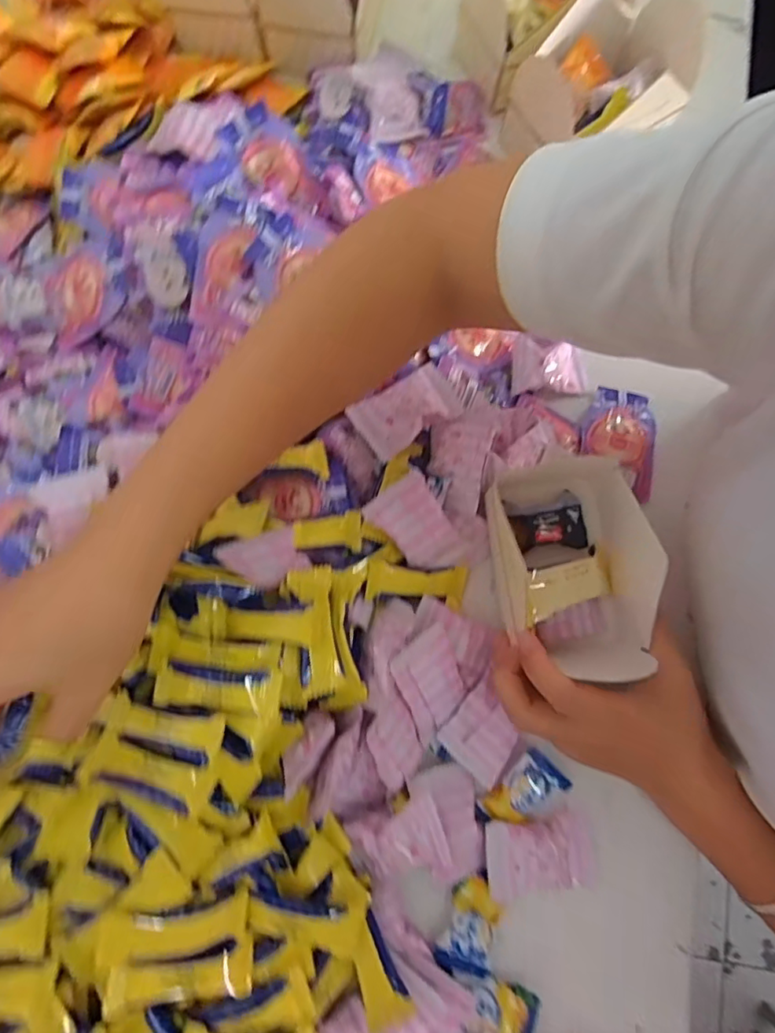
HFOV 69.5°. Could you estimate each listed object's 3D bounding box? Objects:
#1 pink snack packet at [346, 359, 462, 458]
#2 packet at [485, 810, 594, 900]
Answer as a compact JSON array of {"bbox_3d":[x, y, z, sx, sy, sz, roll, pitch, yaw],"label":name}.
[{"bbox_3d":[0.012,-0.068,0.356,0.066,0.009,0.040,-31,80,-6],"label":"pink snack packet"},{"bbox_3d":[0.091,0.200,0.330,0.065,0.017,0.041,-5,79,-1],"label":"packet"}]

